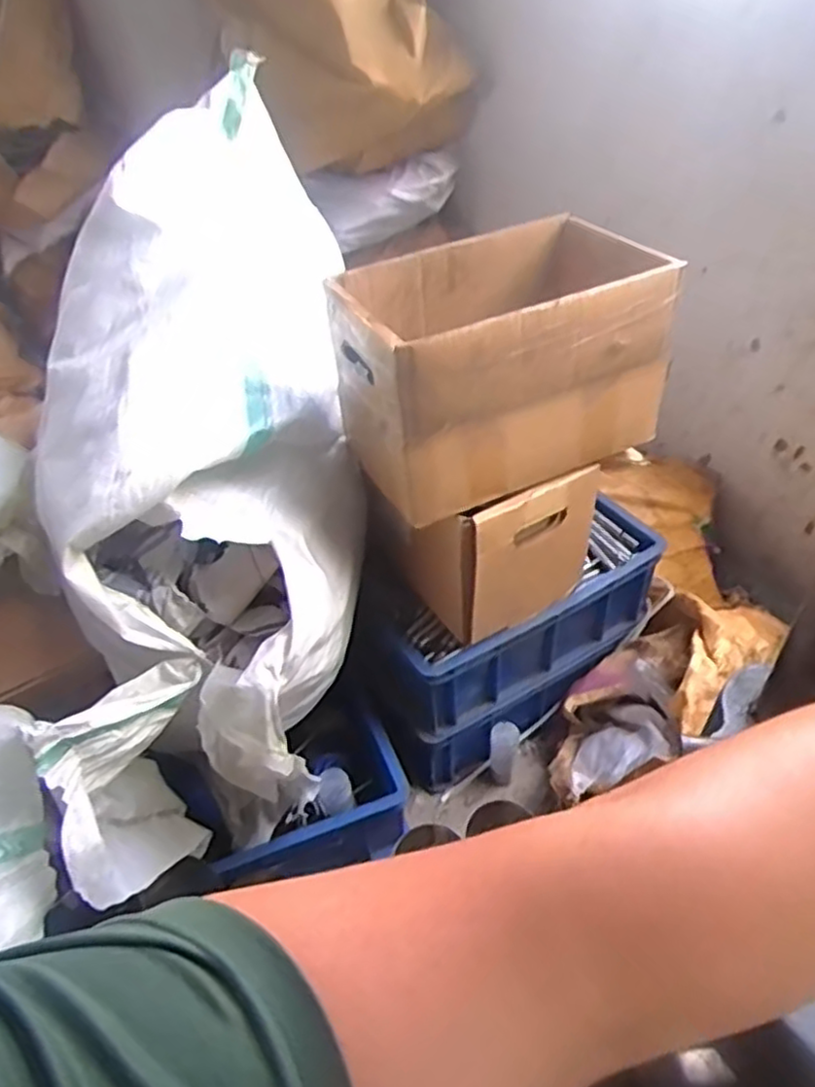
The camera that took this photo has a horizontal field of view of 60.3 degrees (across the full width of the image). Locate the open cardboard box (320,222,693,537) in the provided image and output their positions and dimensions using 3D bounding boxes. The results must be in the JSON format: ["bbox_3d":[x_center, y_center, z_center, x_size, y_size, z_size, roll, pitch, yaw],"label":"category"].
[{"bbox_3d":[0.102,-0.198,0.762,0.328,0.195,0.197,-20,44,-17],"label":"open cardboard box"}]

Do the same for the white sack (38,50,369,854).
[{"bbox_3d":[-0.240,-0.152,0.866,0.325,0.294,0.848,-8,65,-4],"label":"white sack"}]

